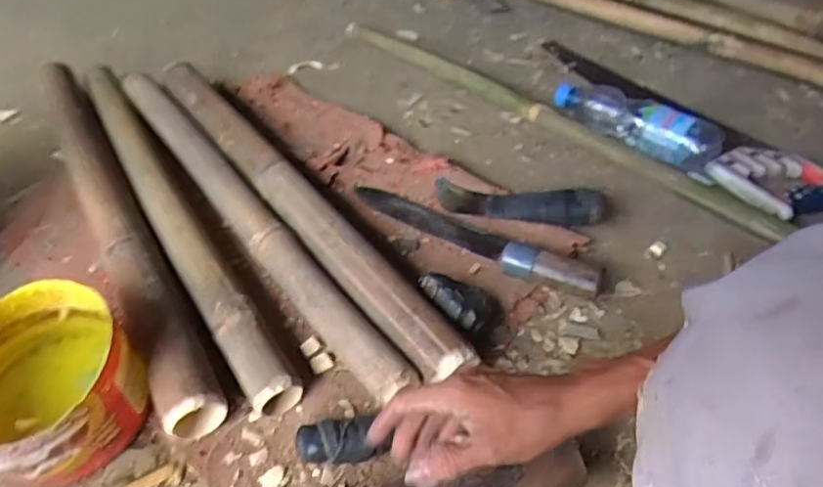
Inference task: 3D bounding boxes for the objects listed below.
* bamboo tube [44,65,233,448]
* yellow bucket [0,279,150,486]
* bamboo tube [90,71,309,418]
[{"bbox_3d":[-0.362,-0.036,0.745,0.061,0.063,0.642,-23,53,-22],"label":"bamboo tube"},{"bbox_3d":[-0.332,0.131,0.562,0.163,0.101,0.146,33,54,25],"label":"yellow bucket"},{"bbox_3d":[-0.300,-0.049,0.759,0.064,0.057,0.650,-26,54,-24],"label":"bamboo tube"}]

